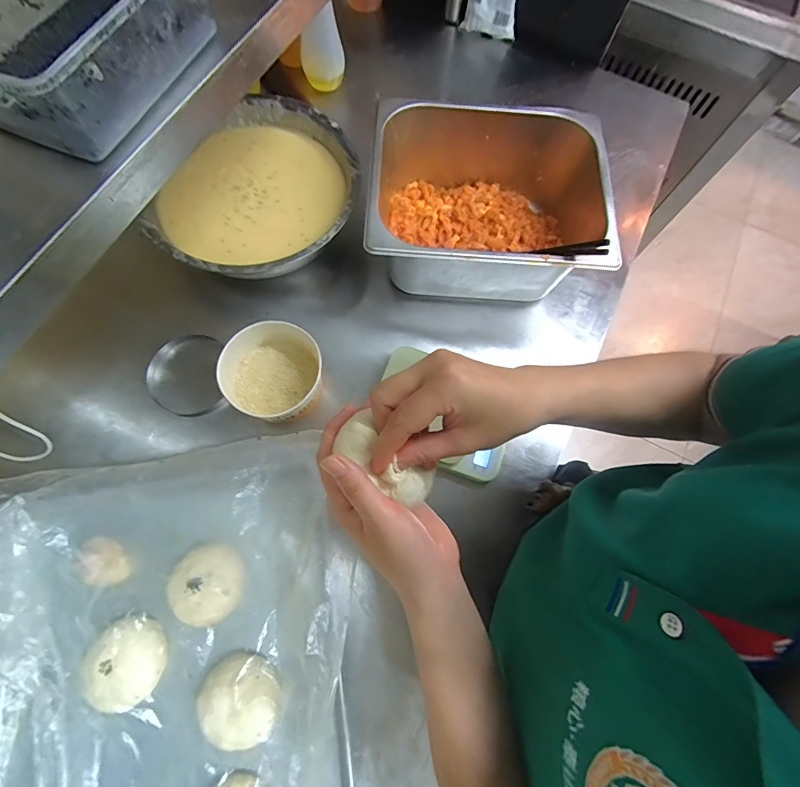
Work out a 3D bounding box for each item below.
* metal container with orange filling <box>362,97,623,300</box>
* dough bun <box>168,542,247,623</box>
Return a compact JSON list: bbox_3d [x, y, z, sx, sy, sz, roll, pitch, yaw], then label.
[{"bbox_3d":[0.138,-0.268,0.595,0.350,0.143,0.255,4,72,1],"label":"metal container with orange filling"},{"bbox_3d":[-0.225,0.223,0.469,0.077,0.031,0.083,0,72,-1],"label":"dough bun"}]

